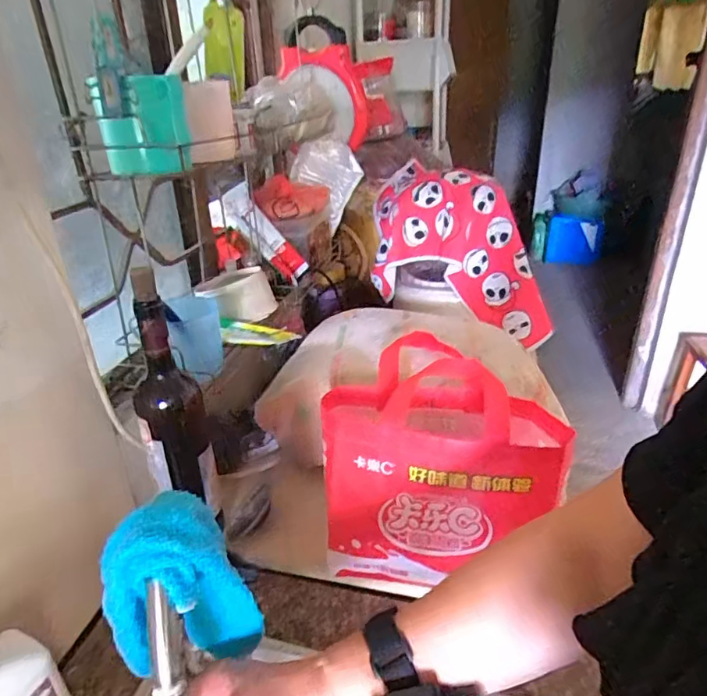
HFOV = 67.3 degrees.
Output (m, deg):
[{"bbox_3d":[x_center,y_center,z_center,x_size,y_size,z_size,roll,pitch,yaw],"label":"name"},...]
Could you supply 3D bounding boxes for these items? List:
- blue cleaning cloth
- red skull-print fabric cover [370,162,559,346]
[{"bbox_3d":[-0.119,0.166,0.362,0.073,0.120,0.082,22,35,39],"label":"blue cleaning cloth"},{"bbox_3d":[0.186,-0.159,0.920,0.311,0.267,0.139,5,28,14],"label":"red skull-print fabric cover"}]

